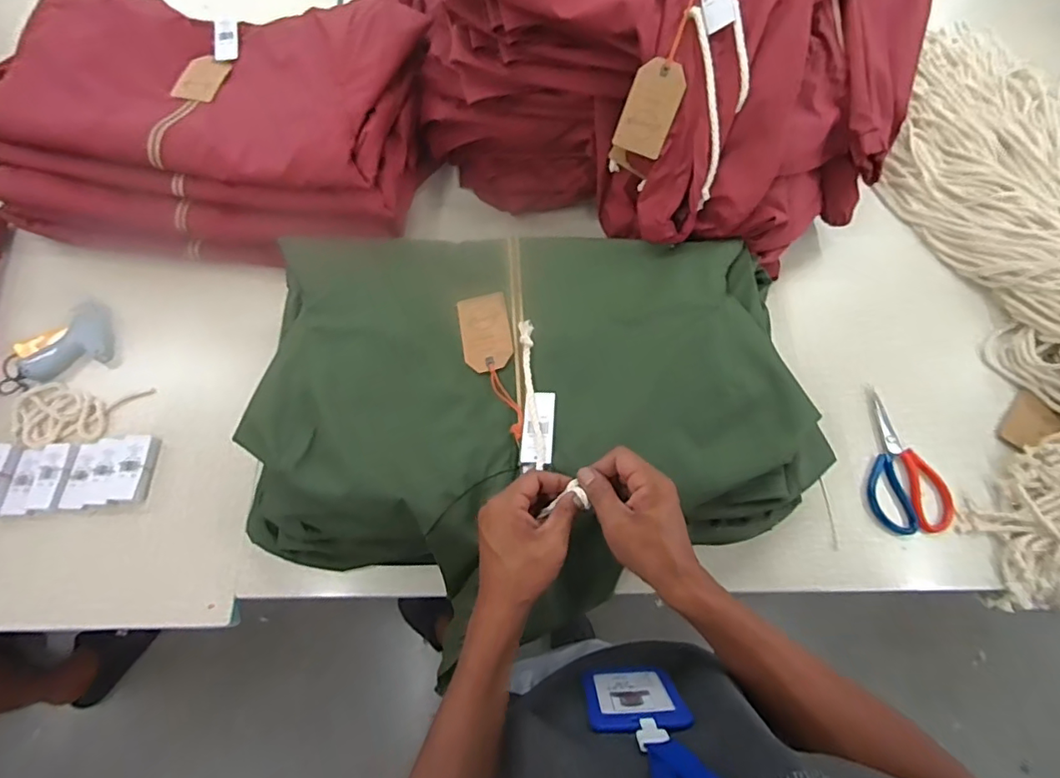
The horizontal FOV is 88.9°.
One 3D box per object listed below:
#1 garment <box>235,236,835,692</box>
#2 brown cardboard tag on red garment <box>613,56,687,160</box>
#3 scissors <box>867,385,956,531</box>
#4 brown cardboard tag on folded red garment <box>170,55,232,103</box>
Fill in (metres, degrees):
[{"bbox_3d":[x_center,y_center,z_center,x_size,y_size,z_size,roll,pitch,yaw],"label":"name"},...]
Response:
[{"bbox_3d":[0.003,0.028,0.635,0.604,0.131,0.436,0,68,-1],"label":"garment"},{"bbox_3d":[0.143,-0.333,0.640,0.059,0.101,0.008,19,26,-2],"label":"brown cardboard tag on red garment"},{"bbox_3d":[0.487,0.092,0.717,0.101,0.014,0.191,-4,68,-3],"label":"scissors"},{"bbox_3d":[-0.472,-0.449,0.782,0.053,0.007,0.086,15,68,-10],"label":"brown cardboard tag on folded red garment"}]

